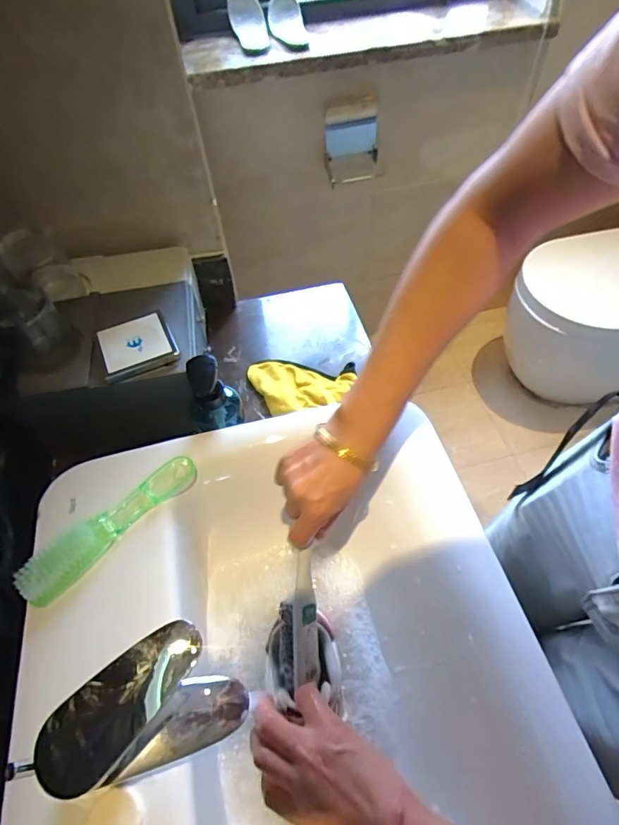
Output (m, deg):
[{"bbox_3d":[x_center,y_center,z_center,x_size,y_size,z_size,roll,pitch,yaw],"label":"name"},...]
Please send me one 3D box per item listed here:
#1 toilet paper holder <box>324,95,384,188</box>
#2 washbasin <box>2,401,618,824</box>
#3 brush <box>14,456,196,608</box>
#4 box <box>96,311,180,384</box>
[{"bbox_3d":[0.103,-0.621,1.009,0.141,0.169,0.037,-18,56,-10],"label":"toilet paper holder"},{"bbox_3d":[-0.008,0.258,0.402,0.400,0.121,0.542,-14,56,-7],"label":"washbasin"},{"bbox_3d":[-0.198,0.107,0.440,0.048,0.033,0.186,35,63,23],"label":"brush"},{"bbox_3d":[-0.210,-0.082,0.533,0.083,0.015,0.082,-24,58,-14],"label":"box"}]

